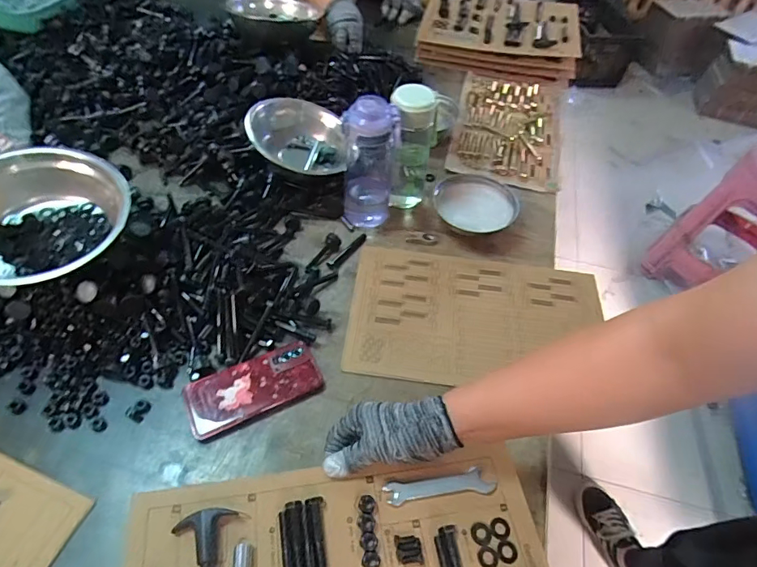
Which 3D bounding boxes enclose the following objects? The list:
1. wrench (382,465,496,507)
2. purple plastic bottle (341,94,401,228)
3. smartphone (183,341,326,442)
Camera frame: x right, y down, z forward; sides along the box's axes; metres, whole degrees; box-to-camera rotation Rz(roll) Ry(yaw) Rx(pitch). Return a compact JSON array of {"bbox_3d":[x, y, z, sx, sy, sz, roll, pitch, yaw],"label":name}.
[{"bbox_3d":[0.065,0.212,0.476,0.116,0.010,0.025,-3,52,-10],"label":"wrench"},{"bbox_3d":[-0.012,-0.194,0.730,0.079,0.214,0.071,7,53,1],"label":"purple plastic bottle"},{"bbox_3d":[-0.162,0.137,0.595,0.168,0.013,0.082,-20,57,-18],"label":"smartphone"}]

